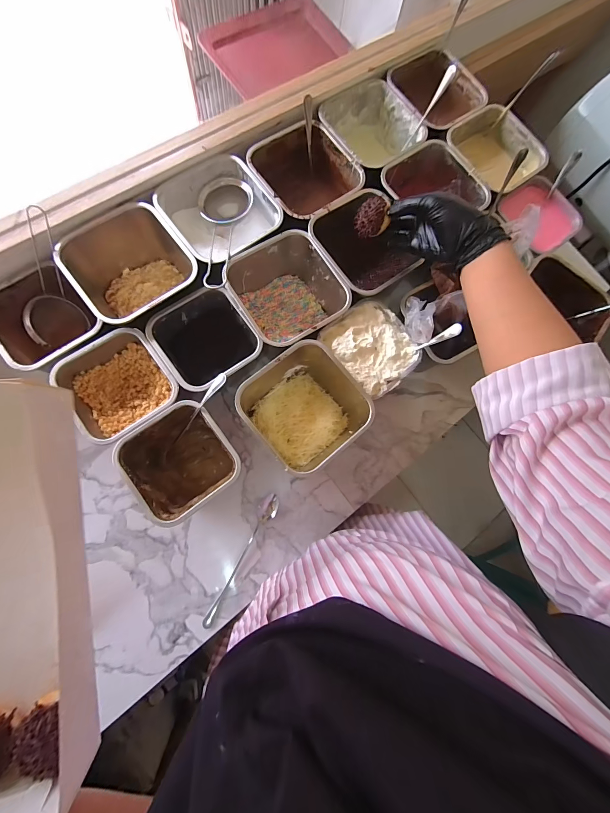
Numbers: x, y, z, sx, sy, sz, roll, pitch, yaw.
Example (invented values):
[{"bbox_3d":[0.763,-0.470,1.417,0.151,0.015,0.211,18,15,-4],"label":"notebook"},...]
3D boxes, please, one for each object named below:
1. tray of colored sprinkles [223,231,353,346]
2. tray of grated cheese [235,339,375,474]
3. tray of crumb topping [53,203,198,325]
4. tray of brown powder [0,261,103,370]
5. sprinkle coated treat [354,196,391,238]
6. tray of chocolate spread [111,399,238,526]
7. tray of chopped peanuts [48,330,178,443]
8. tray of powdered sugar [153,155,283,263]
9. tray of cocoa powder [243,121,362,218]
[{"bbox_3d":[-0.028,-0.155,0.458,0.135,0.097,0.151,-36,84,-7],"label":"tray of colored sprinkles"},{"bbox_3d":[0.000,0.005,0.436,0.134,0.115,0.134,-42,85,-8],"label":"tray of grated cheese"},{"bbox_3d":[-0.224,-0.175,0.438,0.136,0.108,0.133,-38,84,-7],"label":"tray of crumb topping"},{"bbox_3d":[-0.332,-0.106,0.426,0.116,0.102,0.124,-39,84,-7],"label":"tray of brown powder"},{"bbox_3d":[0.086,-0.245,0.407,0.039,0.032,0.038,0,81,-2],"label":"sprinkle coated treat"},{"bbox_3d":[-0.153,0.069,0.411,0.118,0.089,0.117,-37,84,-7],"label":"tray of chocolate spread"},{"bbox_3d":[-0.230,-0.023,0.412,0.116,0.076,0.118,-37,84,-7],"label":"tray of chopped peanuts"},{"bbox_3d":[-0.117,-0.262,0.452,0.140,0.086,0.136,-39,84,-7],"label":"tray of powdered sugar"},{"bbox_3d":[-0.004,-0.340,0.483,0.140,0.081,0.158,-37,84,-7],"label":"tray of cocoa powder"}]

